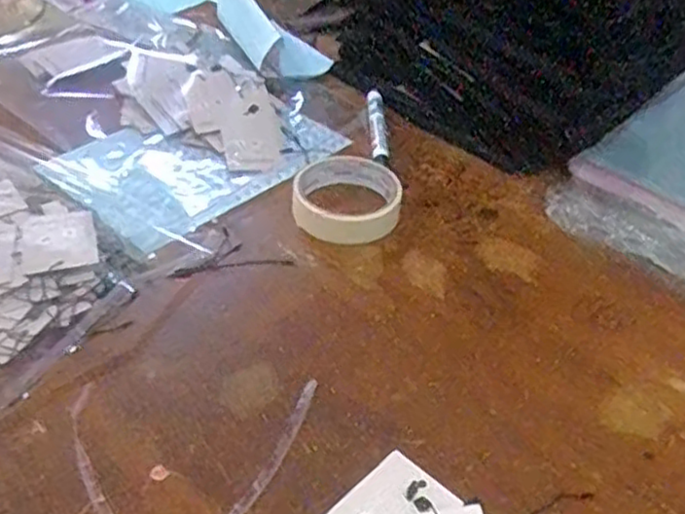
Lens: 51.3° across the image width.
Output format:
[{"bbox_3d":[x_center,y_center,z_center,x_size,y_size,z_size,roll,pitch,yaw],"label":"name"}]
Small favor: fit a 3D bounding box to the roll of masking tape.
[{"bbox_3d":[0.004,-0.050,0.585,0.087,0.025,0.087,2,42,-1],"label":"roll of masking tape"}]

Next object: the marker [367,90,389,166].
[{"bbox_3d":[0.033,-0.127,0.685,0.016,0.021,0.122,0,42,-3],"label":"marker"}]

